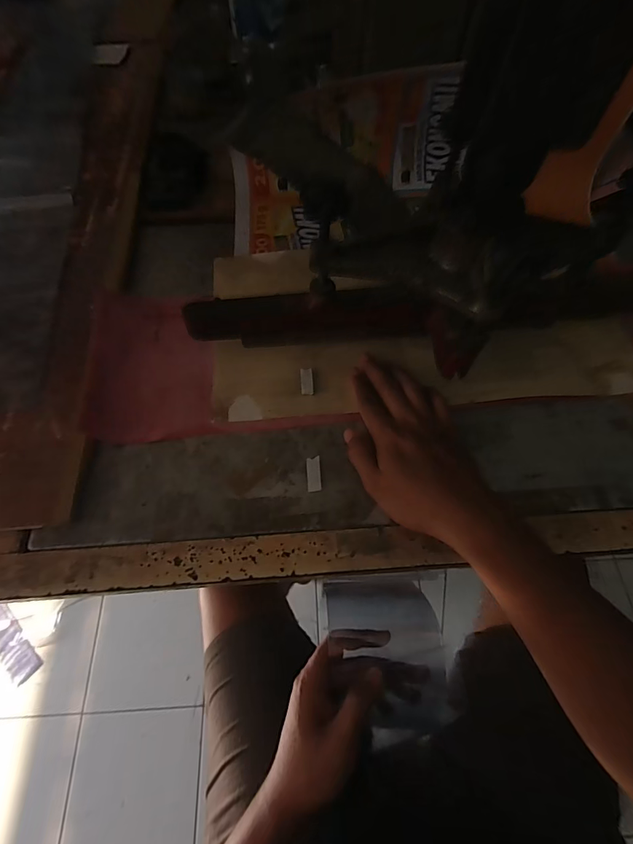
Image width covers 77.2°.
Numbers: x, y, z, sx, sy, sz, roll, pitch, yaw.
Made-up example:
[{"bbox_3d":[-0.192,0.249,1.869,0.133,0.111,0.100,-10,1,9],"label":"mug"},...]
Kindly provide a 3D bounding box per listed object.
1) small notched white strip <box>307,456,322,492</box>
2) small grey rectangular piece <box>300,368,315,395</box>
[{"bbox_3d":[-0.002,0.046,0.354,0.012,0.004,0.031,-2,68,-4],"label":"small notched white strip"},{"bbox_3d":[-0.009,-0.041,0.396,0.013,0.004,0.029,-3,64,-3],"label":"small grey rectangular piece"}]

